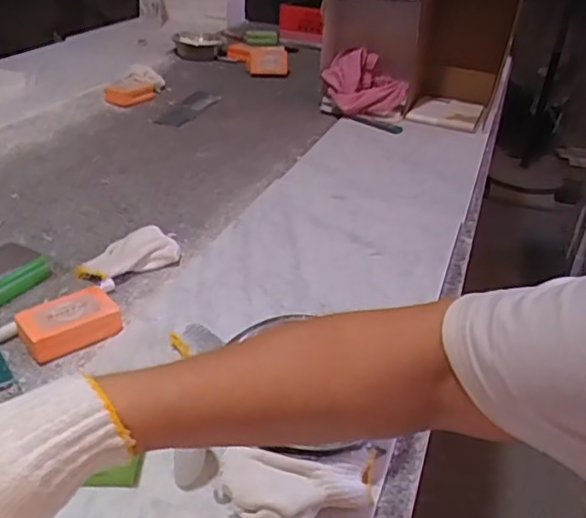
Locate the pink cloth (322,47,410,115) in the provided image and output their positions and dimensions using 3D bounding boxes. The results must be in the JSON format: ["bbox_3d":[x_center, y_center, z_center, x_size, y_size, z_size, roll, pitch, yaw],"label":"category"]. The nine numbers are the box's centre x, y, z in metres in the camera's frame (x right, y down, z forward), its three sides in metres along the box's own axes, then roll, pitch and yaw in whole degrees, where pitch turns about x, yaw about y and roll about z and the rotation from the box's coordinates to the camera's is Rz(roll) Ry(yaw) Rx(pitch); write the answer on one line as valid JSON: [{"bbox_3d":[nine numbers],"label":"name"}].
[{"bbox_3d":[0.155,-0.379,1.303,0.179,0.103,0.105,4,32,-1],"label":"pink cloth"}]

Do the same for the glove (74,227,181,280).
[{"bbox_3d":[-0.199,-0.002,0.754,0.065,0.029,0.125,27,38,32],"label":"glove"}]

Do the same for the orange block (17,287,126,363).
[{"bbox_3d":[-0.233,0.065,0.636,0.093,0.027,0.061,-21,40,-35],"label":"orange block"}]

